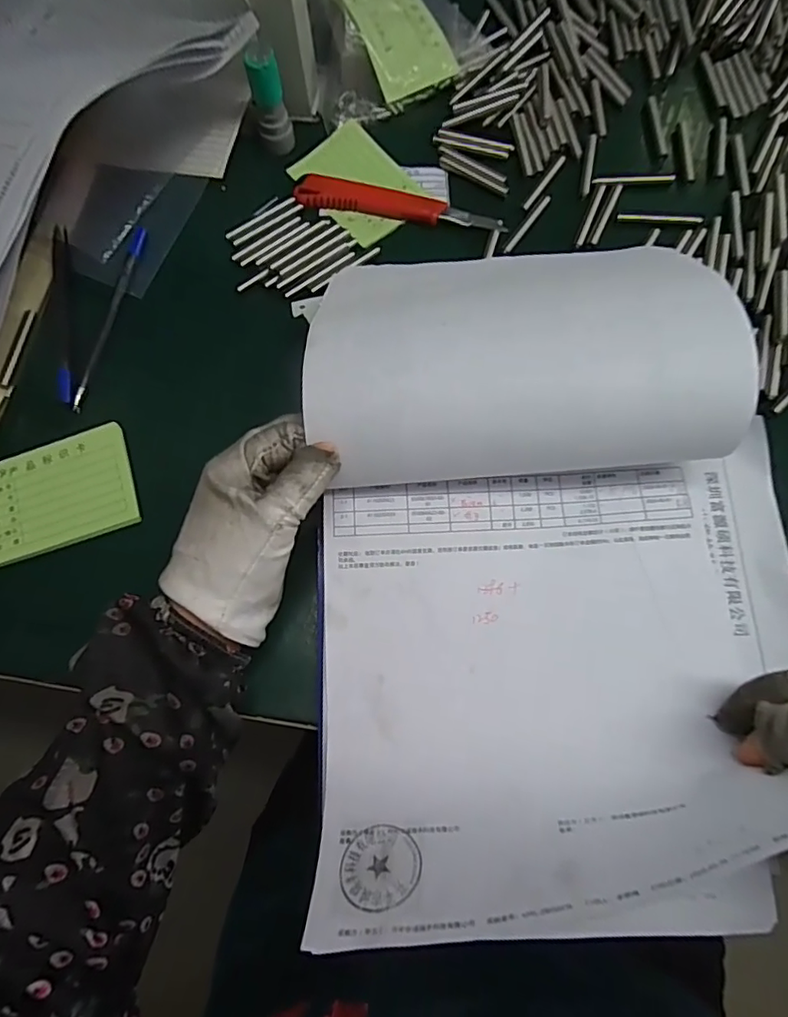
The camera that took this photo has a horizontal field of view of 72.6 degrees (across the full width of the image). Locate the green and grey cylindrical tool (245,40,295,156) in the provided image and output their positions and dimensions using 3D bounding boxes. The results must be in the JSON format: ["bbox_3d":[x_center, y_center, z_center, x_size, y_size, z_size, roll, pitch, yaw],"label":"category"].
[{"bbox_3d":[-0.086,-0.283,0.373,0.022,0.063,0.018,-15,74,-3],"label":"green and grey cylindrical tool"}]

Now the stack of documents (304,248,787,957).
[{"bbox_3d":[0.082,0.017,0.261,0.242,0.077,0.309,-2,74,0],"label":"stack of documents"}]

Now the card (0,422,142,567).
[{"bbox_3d":[-0.211,-0.008,0.331,0.097,0.007,0.068,-18,74,-4],"label":"card"}]

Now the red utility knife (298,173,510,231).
[{"bbox_3d":[0.004,-0.219,0.384,0.149,0.005,0.024,12,74,4],"label":"red utility knife"}]

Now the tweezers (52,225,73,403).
[{"bbox_3d":[-0.228,-0.137,0.366,0.014,0.004,0.144,-11,74,-2],"label":"tweezers"}]

